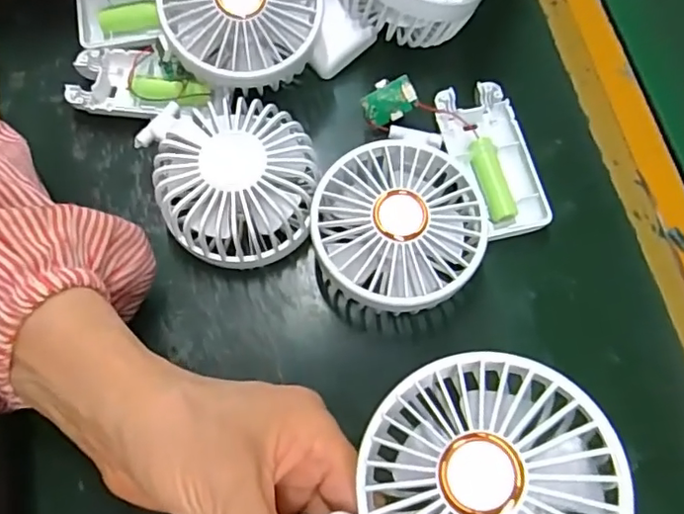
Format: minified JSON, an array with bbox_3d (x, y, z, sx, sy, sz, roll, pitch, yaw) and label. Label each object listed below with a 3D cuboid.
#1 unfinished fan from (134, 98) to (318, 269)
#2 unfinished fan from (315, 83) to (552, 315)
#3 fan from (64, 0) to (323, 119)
[{"bbox_3d":[-0.058,-0.043,0.307,0.083,0.047,0.096,-19,73,-7],"label":"unfinished fan"},{"bbox_3d":[0.046,-0.038,0.308,0.127,0.046,0.128,0,72,-1],"label":"unfinished fan"},{"bbox_3d":[-0.089,-0.130,0.327,0.152,0.062,0.096,4,72,1],"label":"fan"}]

